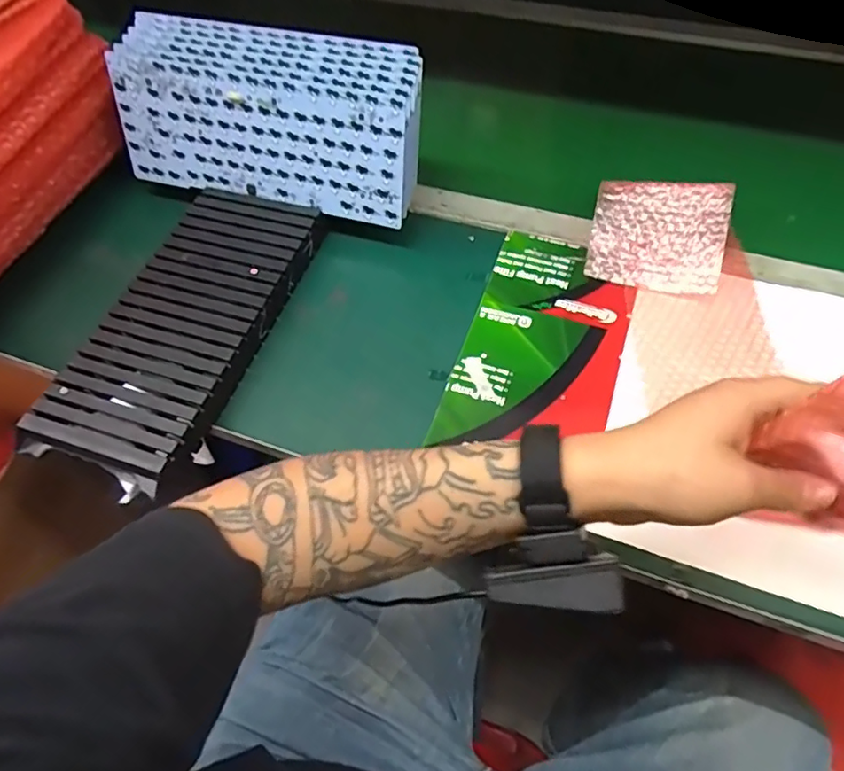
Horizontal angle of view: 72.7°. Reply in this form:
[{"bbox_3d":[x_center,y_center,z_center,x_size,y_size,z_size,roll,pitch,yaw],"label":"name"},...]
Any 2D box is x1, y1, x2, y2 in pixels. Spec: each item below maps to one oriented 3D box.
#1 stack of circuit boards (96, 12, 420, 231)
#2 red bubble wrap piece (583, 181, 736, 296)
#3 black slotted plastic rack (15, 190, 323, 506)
[{"bbox_3d":[-0.151,-0.265,0.595,0.314,0.137,0.123,14,59,12],"label":"stack of circuit boards"},{"bbox_3d":[0.223,-0.143,0.542,0.116,0.008,0.107,11,84,19],"label":"red bubble wrap piece"},{"bbox_3d":[-0.213,-0.061,0.532,0.136,0.033,0.309,15,60,13],"label":"black slotted plastic rack"}]

